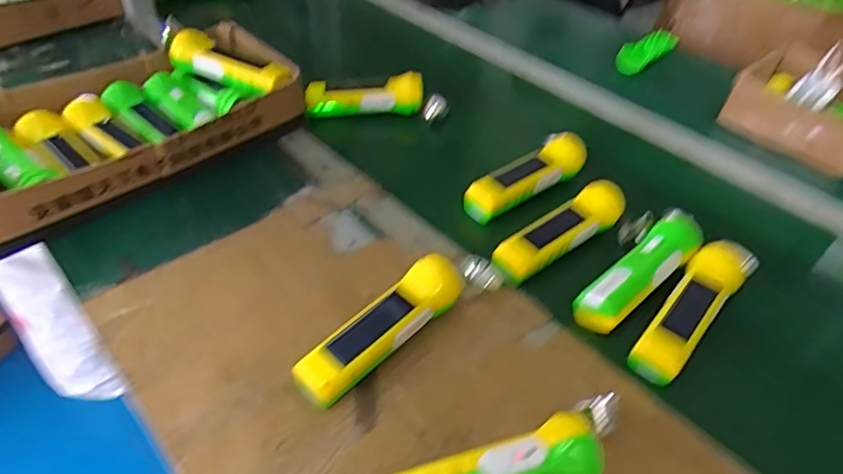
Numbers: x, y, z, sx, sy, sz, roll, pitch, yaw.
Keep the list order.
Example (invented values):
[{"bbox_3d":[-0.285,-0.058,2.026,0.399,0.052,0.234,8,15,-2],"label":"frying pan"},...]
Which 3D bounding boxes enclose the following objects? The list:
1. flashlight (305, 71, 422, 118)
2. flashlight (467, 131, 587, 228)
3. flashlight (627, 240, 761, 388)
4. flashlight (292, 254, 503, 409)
[{"bbox_3d":[-0.083,-0.208,0.808,0.166,0.044,0.043,-5,44,-10],"label":"flashlight"},{"bbox_3d":[0.134,-0.075,0.687,0.177,0.043,0.056,-29,52,-30],"label":"flashlight"},{"bbox_3d":[0.272,0.062,0.546,0.049,0.035,0.196,35,51,29],"label":"flashlight"},{"bbox_3d":[-0.016,0.072,0.508,0.219,0.049,0.052,-28,52,-30],"label":"flashlight"}]

